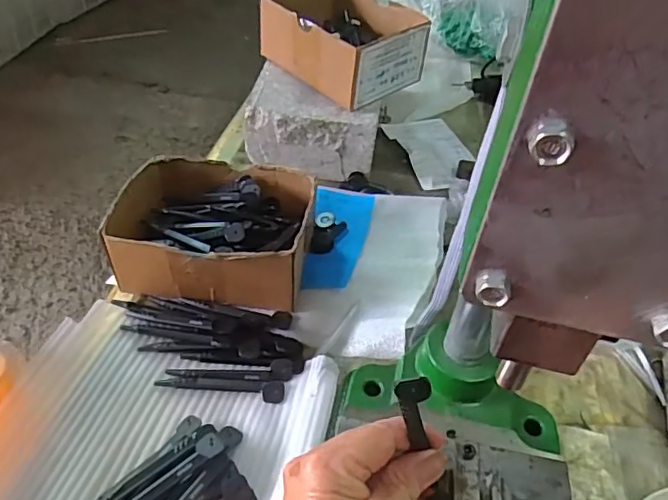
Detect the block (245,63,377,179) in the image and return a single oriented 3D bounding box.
[{"bbox_3d":[-0.023,-0.144,0.647,0.140,0.074,0.116,9,44,3],"label":"block"}]

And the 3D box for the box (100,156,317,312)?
[{"bbox_3d":[-0.105,-0.019,0.515,0.162,0.062,0.133,6,44,-1],"label":"box"}]

